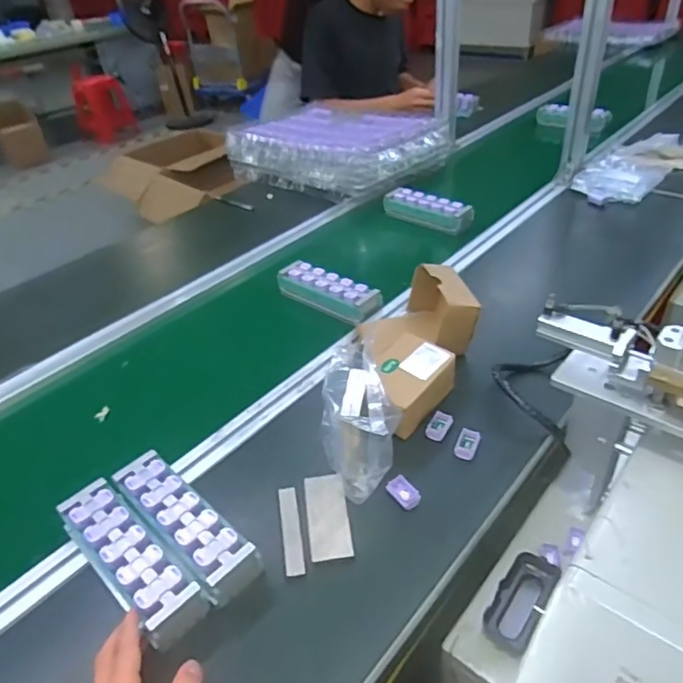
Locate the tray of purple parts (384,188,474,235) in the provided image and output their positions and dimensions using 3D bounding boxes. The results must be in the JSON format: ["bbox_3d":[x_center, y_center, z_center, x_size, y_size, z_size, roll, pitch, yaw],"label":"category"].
[{"bbox_3d":[0.181,-0.281,1.189,0.204,0.054,0.065,25,46,34],"label":"tray of purple parts"}]

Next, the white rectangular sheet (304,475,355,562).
[{"bbox_3d":[-0.015,0.189,0.602,0.043,0.009,0.101,-8,37,-3],"label":"white rectangular sheet"}]

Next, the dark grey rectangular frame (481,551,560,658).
[{"bbox_3d":[0.200,0.287,0.613,0.049,0.010,0.106,24,61,34],"label":"dark grey rectangular frame"}]

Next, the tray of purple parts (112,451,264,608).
[{"bbox_3d":[-0.168,0.194,0.586,0.187,0.048,0.058,27,47,36],"label":"tray of purple parts"}]

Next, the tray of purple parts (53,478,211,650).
[{"bbox_3d":[-0.213,0.215,0.551,0.186,0.046,0.059,30,49,31],"label":"tray of purple parts"}]

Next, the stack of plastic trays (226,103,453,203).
[{"bbox_3d":[-0.017,-0.507,1.429,0.472,0.121,0.346,25,47,35],"label":"stack of plastic trays"}]

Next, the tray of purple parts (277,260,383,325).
[{"bbox_3d":[-0.024,-0.088,0.959,0.188,0.049,0.059,22,45,32],"label":"tray of purple parts"}]

